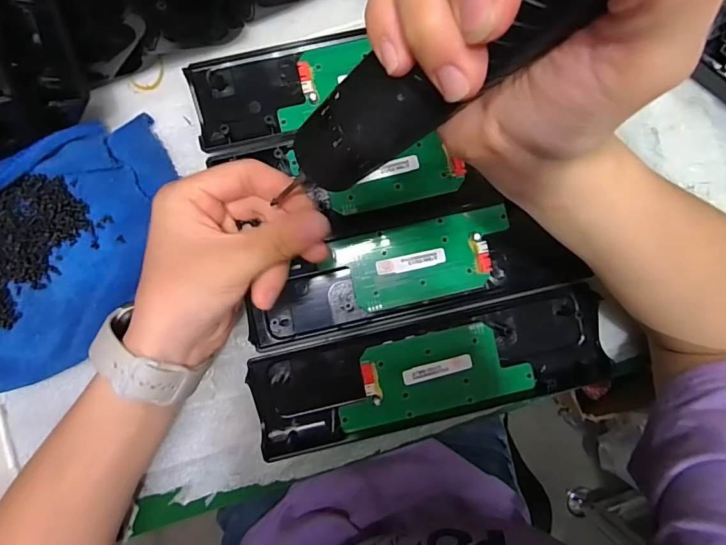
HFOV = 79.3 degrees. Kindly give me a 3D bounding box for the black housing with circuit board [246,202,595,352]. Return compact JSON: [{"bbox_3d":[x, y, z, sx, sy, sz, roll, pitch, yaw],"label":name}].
[{"bbox_3d":[0.032,0.000,0.310,0.224,0.019,0.068,-13,88,-3],"label":"black housing with circuit board"}]

